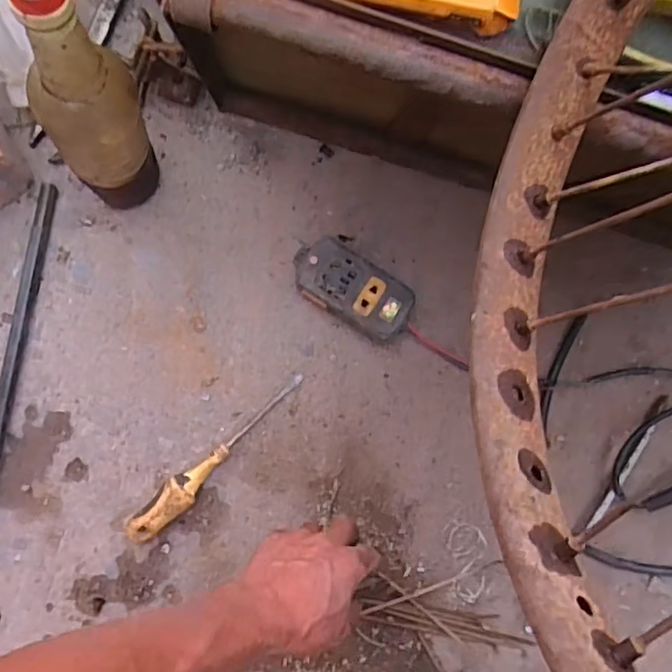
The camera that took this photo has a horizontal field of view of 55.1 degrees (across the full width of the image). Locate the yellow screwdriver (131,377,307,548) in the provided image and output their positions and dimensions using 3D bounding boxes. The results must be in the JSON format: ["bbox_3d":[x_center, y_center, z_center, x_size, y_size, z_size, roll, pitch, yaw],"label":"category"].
[{"bbox_3d":[-0.110,0.112,0.610,0.030,0.023,0.209,45,72,3],"label":"yellow screwdriver"}]

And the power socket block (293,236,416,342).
[{"bbox_3d":[0.015,-0.044,0.624,0.120,0.032,0.061,33,84,-2],"label":"power socket block"}]

